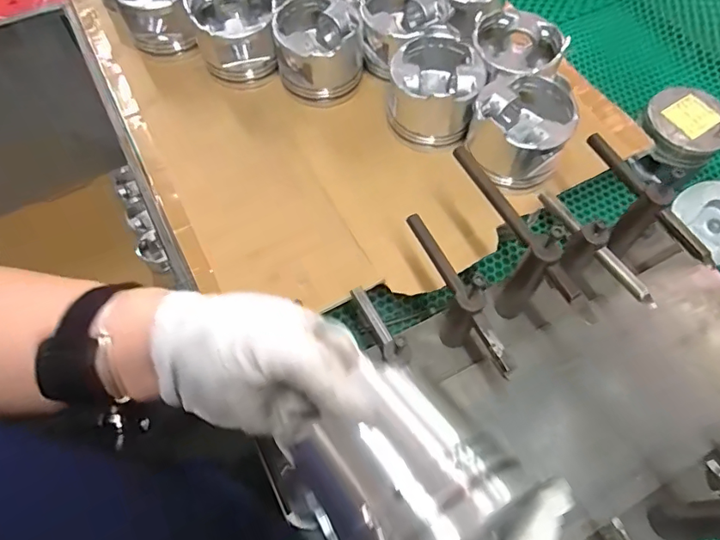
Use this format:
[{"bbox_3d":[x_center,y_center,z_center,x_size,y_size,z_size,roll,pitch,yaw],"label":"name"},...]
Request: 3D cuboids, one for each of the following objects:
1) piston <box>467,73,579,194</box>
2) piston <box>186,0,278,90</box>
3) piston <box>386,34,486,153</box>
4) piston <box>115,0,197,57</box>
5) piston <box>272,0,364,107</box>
[{"bbox_3d":[0.174,-0.154,0.526,0.101,0.069,0.110,21,65,10],"label":"piston"},{"bbox_3d":[-0.146,-0.283,0.578,0.094,0.071,0.097,-17,65,-8],"label":"piston"},{"bbox_3d":[0.081,-0.196,0.540,0.095,0.080,0.101,0,63,0],"label":"piston"},{"bbox_3d":[-0.247,-0.327,0.597,0.097,0.069,0.102,-15,64,-8],"label":"piston"},{"bbox_3d":[-0.048,-0.260,0.567,0.100,0.068,0.101,-6,64,-3],"label":"piston"}]

